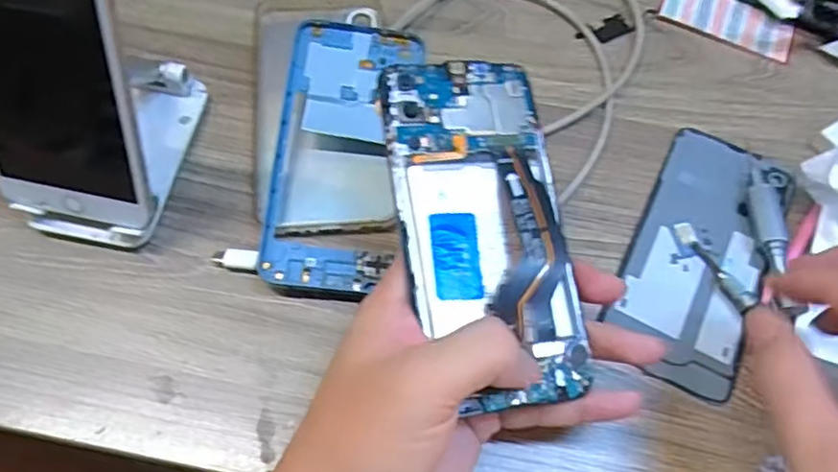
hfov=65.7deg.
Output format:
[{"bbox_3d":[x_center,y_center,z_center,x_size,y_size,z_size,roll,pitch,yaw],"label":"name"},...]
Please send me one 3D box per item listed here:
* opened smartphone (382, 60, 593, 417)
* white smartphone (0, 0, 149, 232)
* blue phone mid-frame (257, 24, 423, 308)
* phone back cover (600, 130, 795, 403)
[{"bbox_3d":[0.029,-0.007,0.273,0.071,0.015,0.151,-6,74,-15],"label":"opened smartphone"},{"bbox_3d":[-0.156,-0.068,0.270,0.071,0.154,0.014,14,45,2],"label":"white smartphone"},{"bbox_3d":[-0.044,-0.046,0.354,0.068,0.012,0.161,10,69,-4],"label":"blue phone mid-frame"},{"bbox_3d":[0.155,0.006,0.351,0.069,0.010,0.151,27,66,10],"label":"phone back cover"}]

